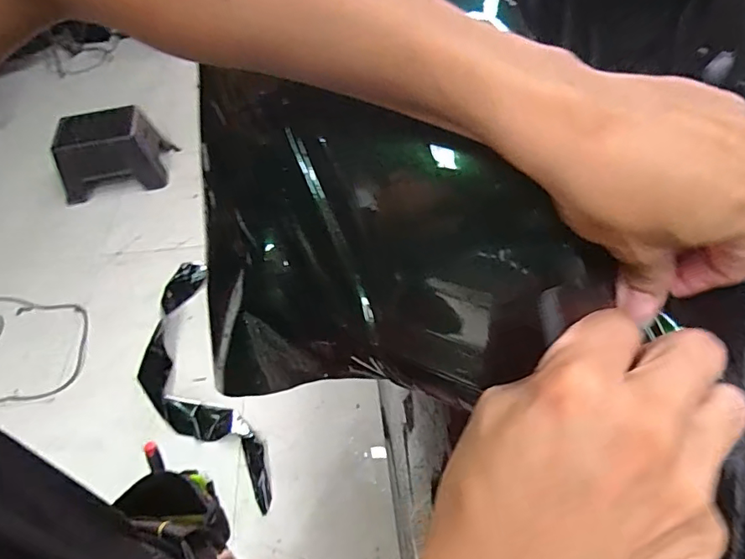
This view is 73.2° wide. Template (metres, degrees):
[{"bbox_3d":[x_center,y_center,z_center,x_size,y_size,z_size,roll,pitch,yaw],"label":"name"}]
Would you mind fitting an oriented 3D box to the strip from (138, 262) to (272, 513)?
[{"bbox_3d":[-0.560,0.310,1.537,0.286,0.075,0.874,-22,54,-12],"label":"strip"}]

